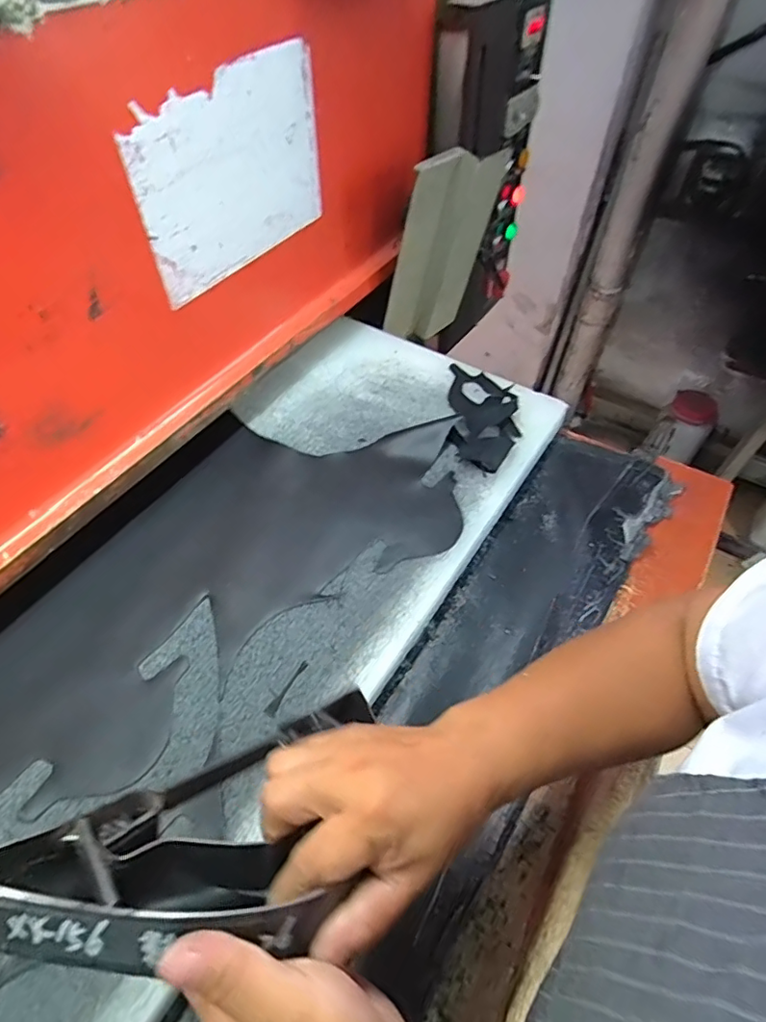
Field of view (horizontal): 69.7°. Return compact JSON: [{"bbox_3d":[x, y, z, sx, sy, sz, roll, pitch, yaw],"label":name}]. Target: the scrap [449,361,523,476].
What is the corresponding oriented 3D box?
[{"bbox_3d":[0.127,-0.118,0.698,0.084,0.029,0.192,5,51,1],"label":"scrap"}]

